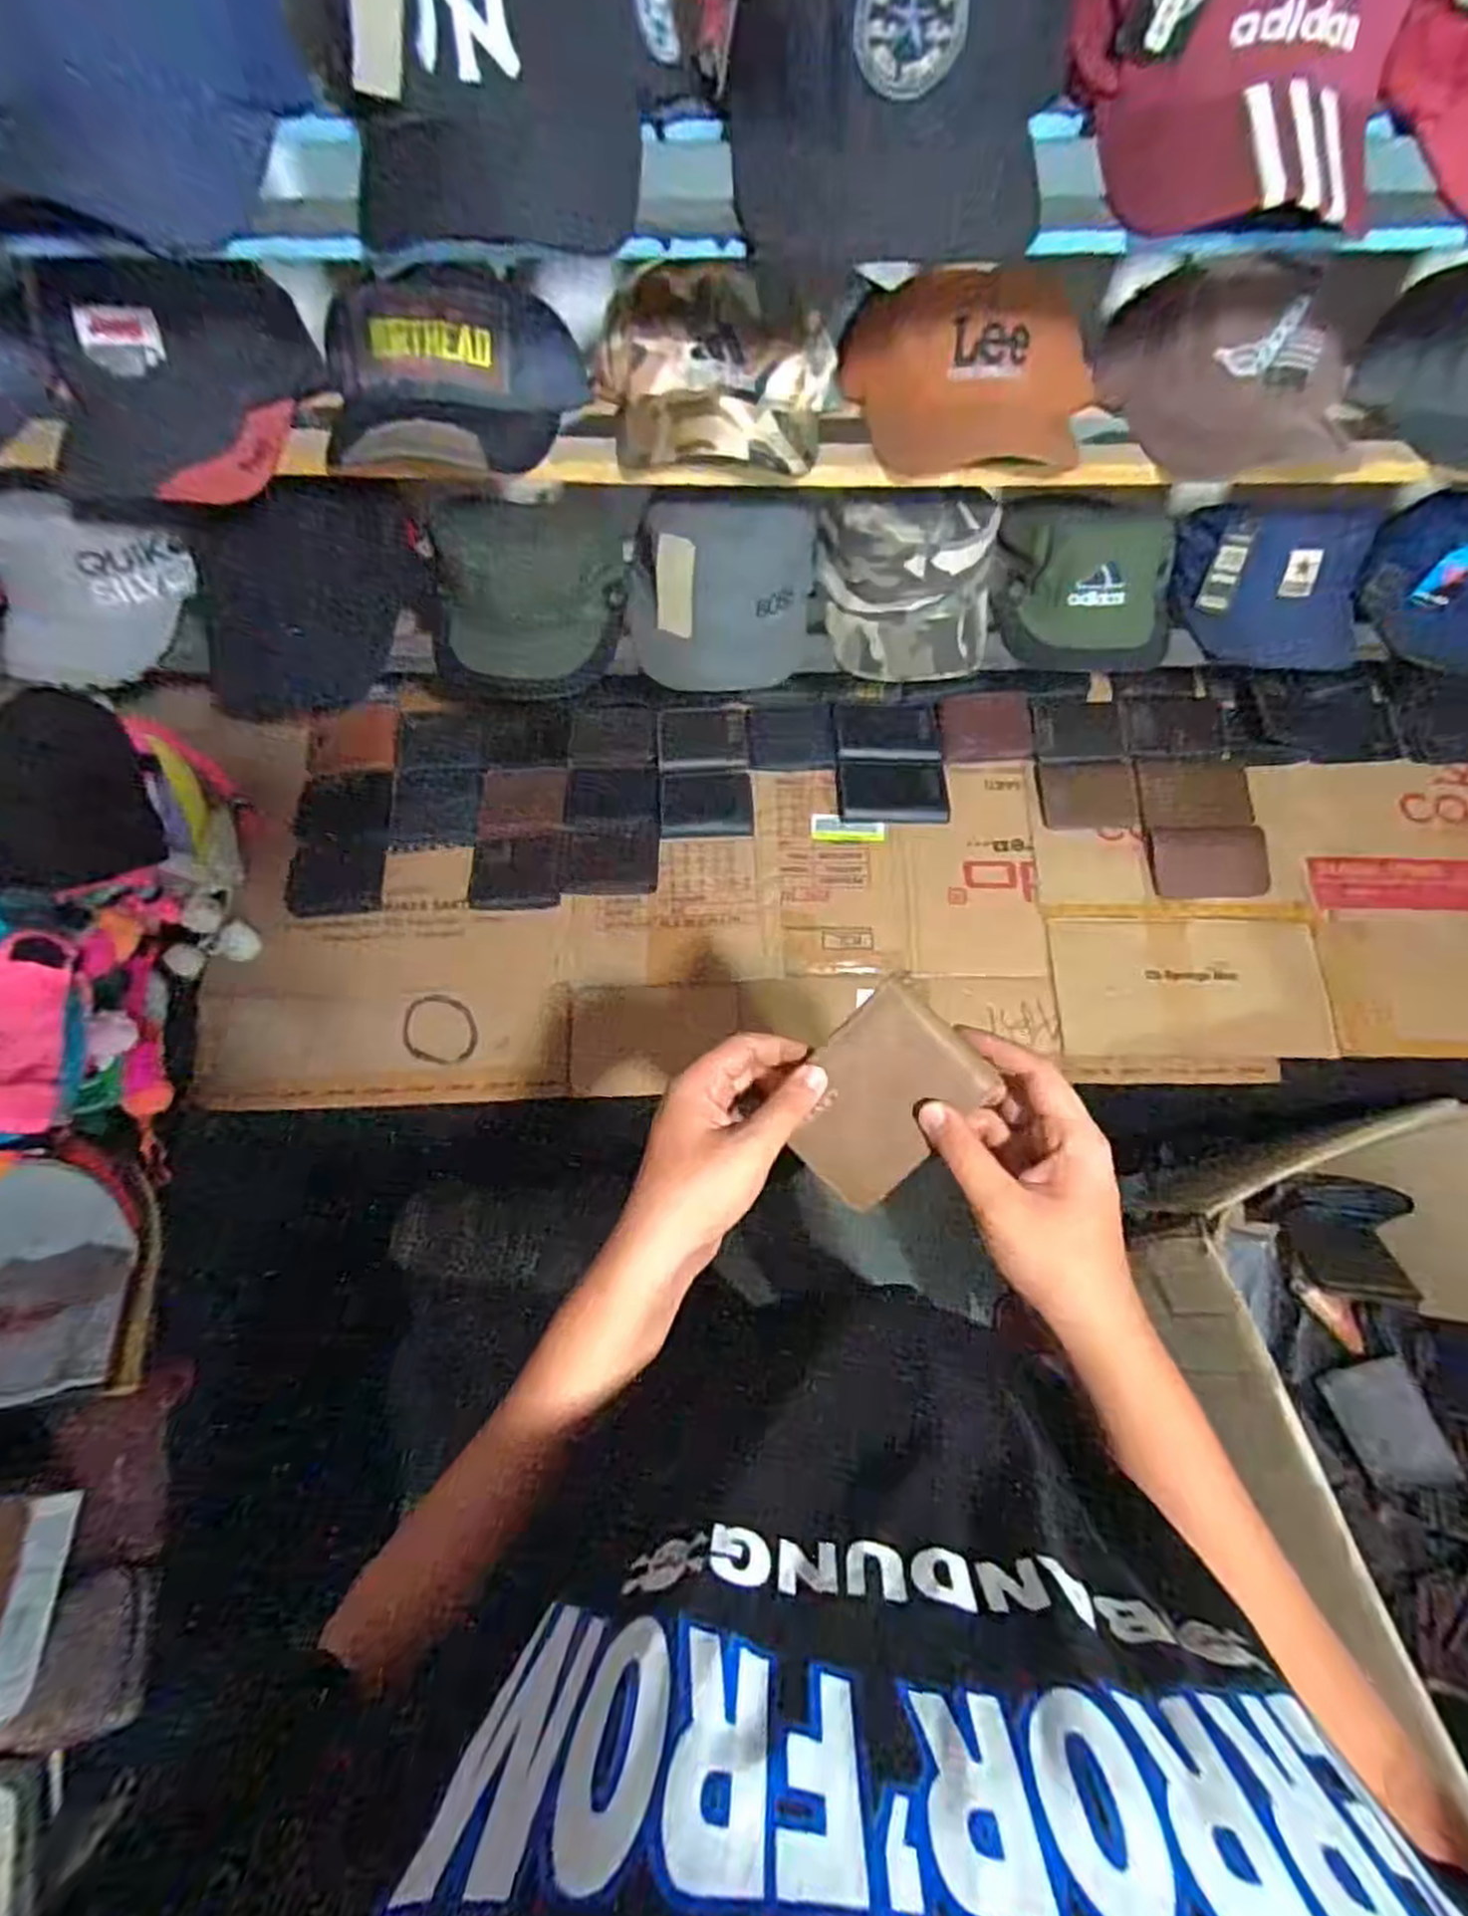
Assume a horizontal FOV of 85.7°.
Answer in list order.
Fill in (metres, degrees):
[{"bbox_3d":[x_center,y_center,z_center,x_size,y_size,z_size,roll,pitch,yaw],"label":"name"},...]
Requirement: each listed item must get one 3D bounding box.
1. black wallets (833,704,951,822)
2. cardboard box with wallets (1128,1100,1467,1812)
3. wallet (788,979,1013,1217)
[{"bbox_3d":[0.198,-0.248,1.001,0.132,0.011,0.161,-2,75,-1],"label":"black wallets"},{"bbox_3d":[0.663,0.469,0.742,0.388,0.216,0.544,-17,70,-7],"label":"cardboard box with wallets"},{"bbox_3d":[0.081,0.077,0.442,0.082,0.010,0.111,44,101,5],"label":"wallet"}]

